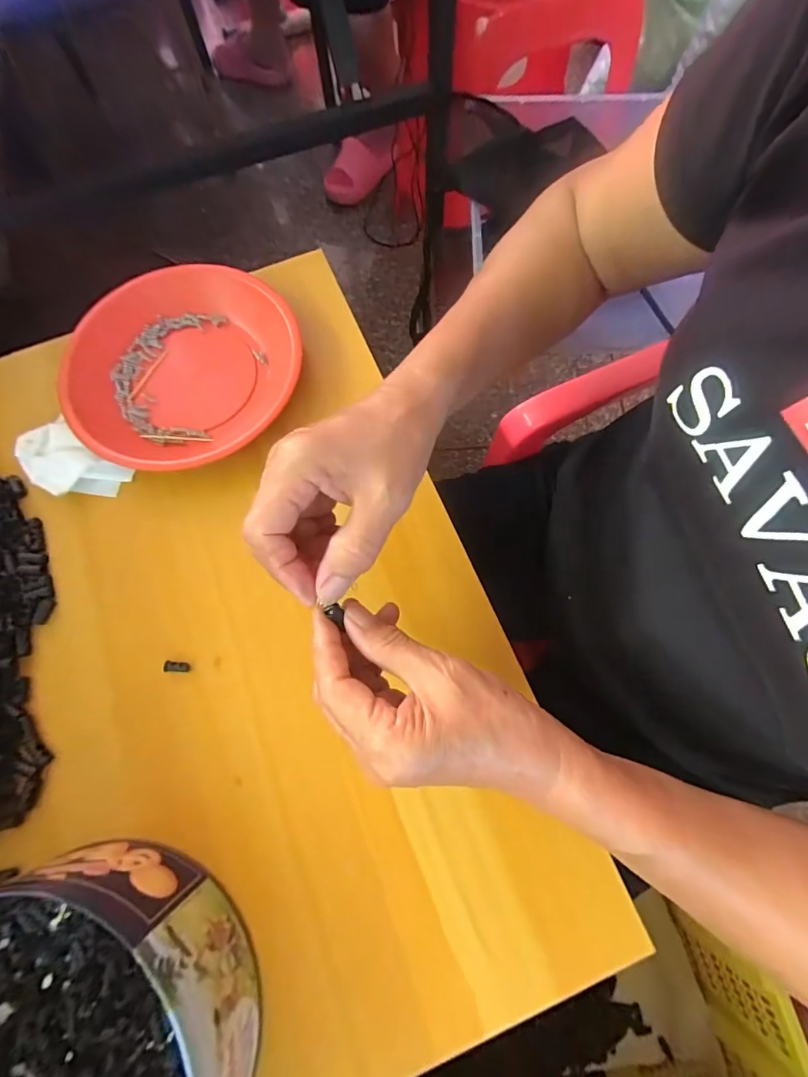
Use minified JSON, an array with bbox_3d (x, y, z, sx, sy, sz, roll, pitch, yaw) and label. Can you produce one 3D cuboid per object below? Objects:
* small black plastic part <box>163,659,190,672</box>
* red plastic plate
[{"bbox_3d":[-0.162,0.091,0.322,0.018,0.004,0.008,-1,72,1],"label":"small black plastic part"},{"bbox_3d":[-0.187,-0.147,0.387,0.172,0.034,0.194,39,77,12],"label":"red plastic plate"}]

